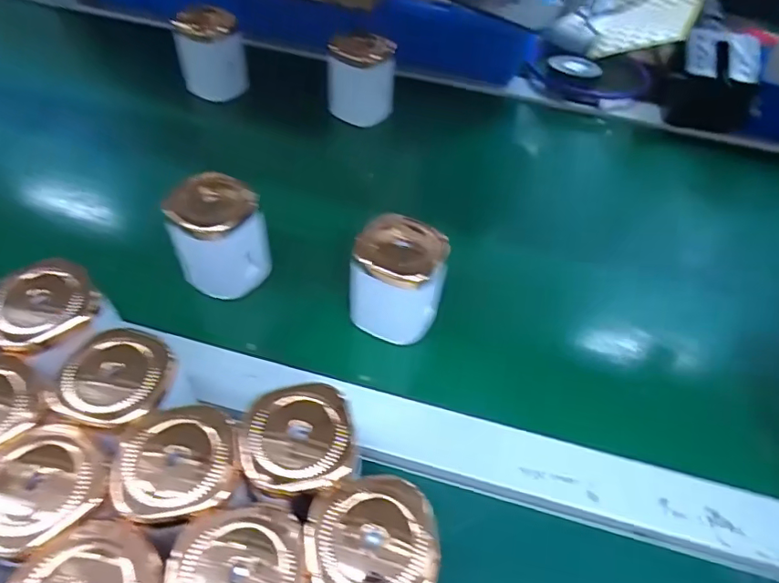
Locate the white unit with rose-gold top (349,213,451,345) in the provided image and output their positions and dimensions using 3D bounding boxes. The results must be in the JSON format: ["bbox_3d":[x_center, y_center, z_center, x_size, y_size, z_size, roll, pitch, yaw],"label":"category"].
[{"bbox_3d":[0.005,-0.006,0.355,0.060,0.082,0.044,12,51,5],"label":"white unit with rose-gold top"}]

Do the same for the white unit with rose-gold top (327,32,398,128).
[{"bbox_3d":[-0.027,-0.214,0.527,0.057,0.068,0.050,-32,60,-26],"label":"white unit with rose-gold top"}]

